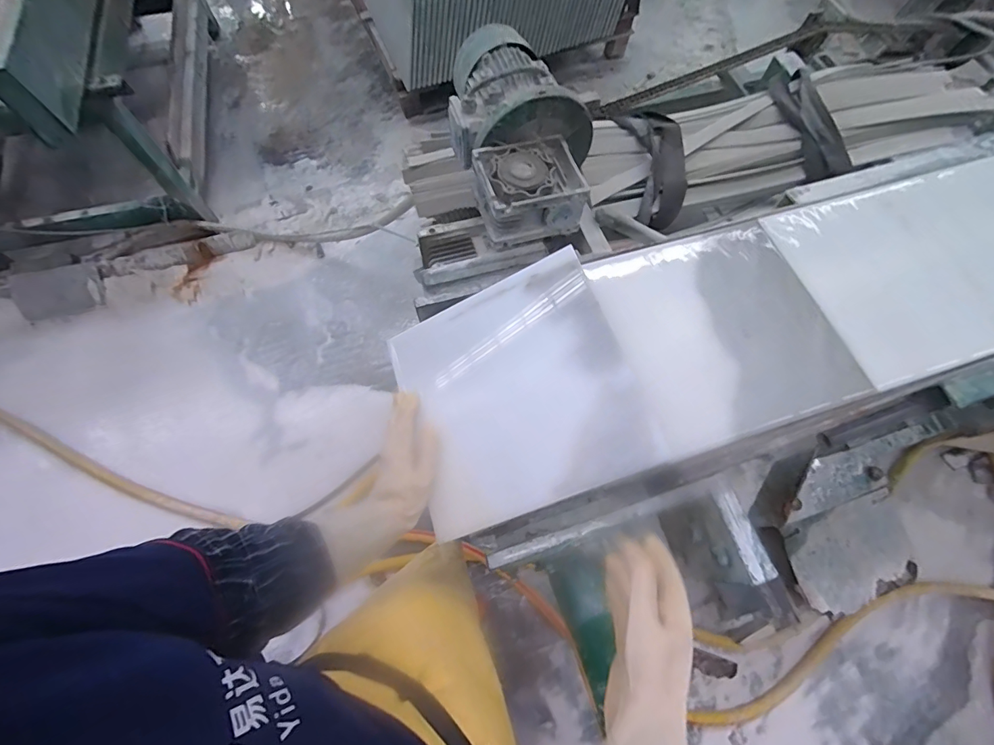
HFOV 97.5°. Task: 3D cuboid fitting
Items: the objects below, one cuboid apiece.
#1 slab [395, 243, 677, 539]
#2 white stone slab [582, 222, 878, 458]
[{"bbox_3d":[0.019,0.024,0.567,0.291,0.014,0.301,-24,69,11],"label":"slab"},{"bbox_3d":[0.314,-0.062,0.610,0.305,0.029,0.288,-15,73,-10],"label":"white stone slab"}]

